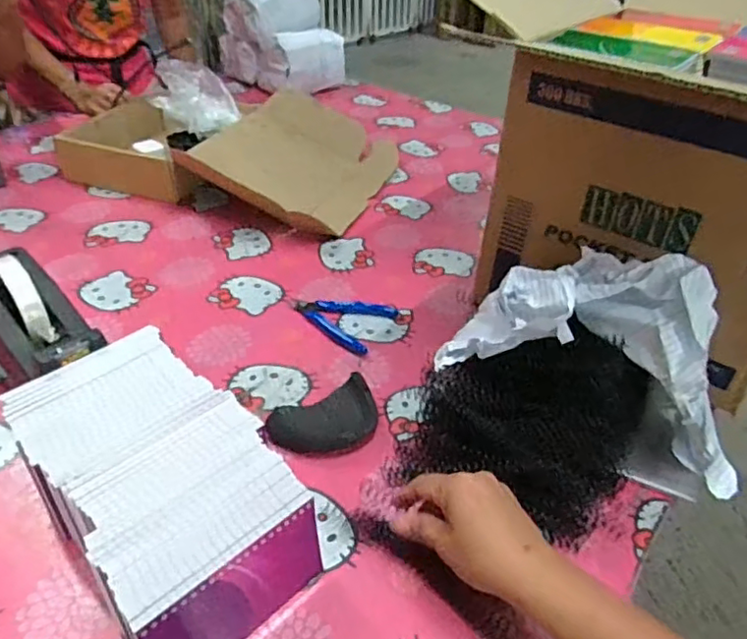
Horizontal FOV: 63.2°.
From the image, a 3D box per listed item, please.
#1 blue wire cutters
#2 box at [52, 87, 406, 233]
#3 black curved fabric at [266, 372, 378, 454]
[{"bbox_3d":[-0.043,-0.004,0.703,0.120,0.011,0.094,19,39,20],"label":"blue wire cutters"},{"bbox_3d":[-0.226,-0.286,0.980,0.470,0.100,0.334,13,38,13],"label":"box"},{"bbox_3d":[-0.042,0.093,0.555,0.098,0.026,0.061,-17,41,-25],"label":"black curved fabric"}]

